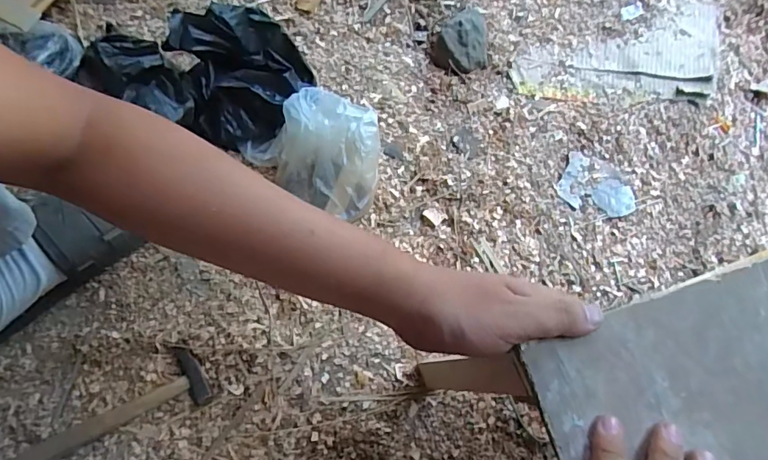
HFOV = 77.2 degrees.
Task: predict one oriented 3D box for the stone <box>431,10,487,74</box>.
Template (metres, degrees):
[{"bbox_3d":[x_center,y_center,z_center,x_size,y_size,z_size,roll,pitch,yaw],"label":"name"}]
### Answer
[{"bbox_3d":[0.113,-0.277,0.688,0.075,0.037,0.098,12,69,-1],"label":"stone"}]

